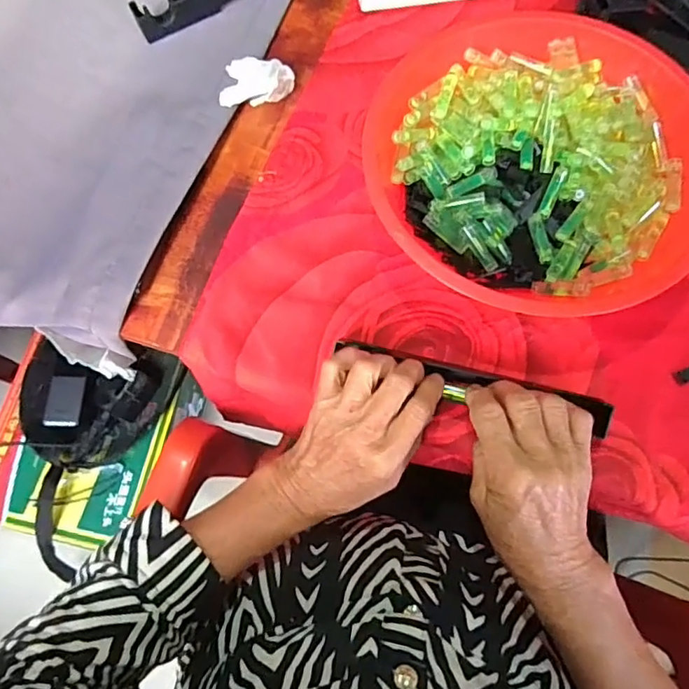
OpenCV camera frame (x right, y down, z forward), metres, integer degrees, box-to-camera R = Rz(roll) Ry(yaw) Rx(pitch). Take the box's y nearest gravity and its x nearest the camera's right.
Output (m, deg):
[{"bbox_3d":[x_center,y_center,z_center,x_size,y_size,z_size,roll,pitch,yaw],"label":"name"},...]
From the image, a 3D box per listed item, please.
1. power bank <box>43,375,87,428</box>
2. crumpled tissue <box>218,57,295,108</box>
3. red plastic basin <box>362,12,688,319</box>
[{"bbox_3d":[-0.421,0.085,0.815,0.049,0.013,0.077,15,80,-15],"label":"power bank"},{"bbox_3d":[-0.078,-0.231,0.483,0.055,0.031,0.048,12,72,6],"label":"crumpled tissue"},{"bbox_3d":[0.149,-0.135,0.422,0.231,0.074,0.252,0,71,1],"label":"red plastic basin"}]

